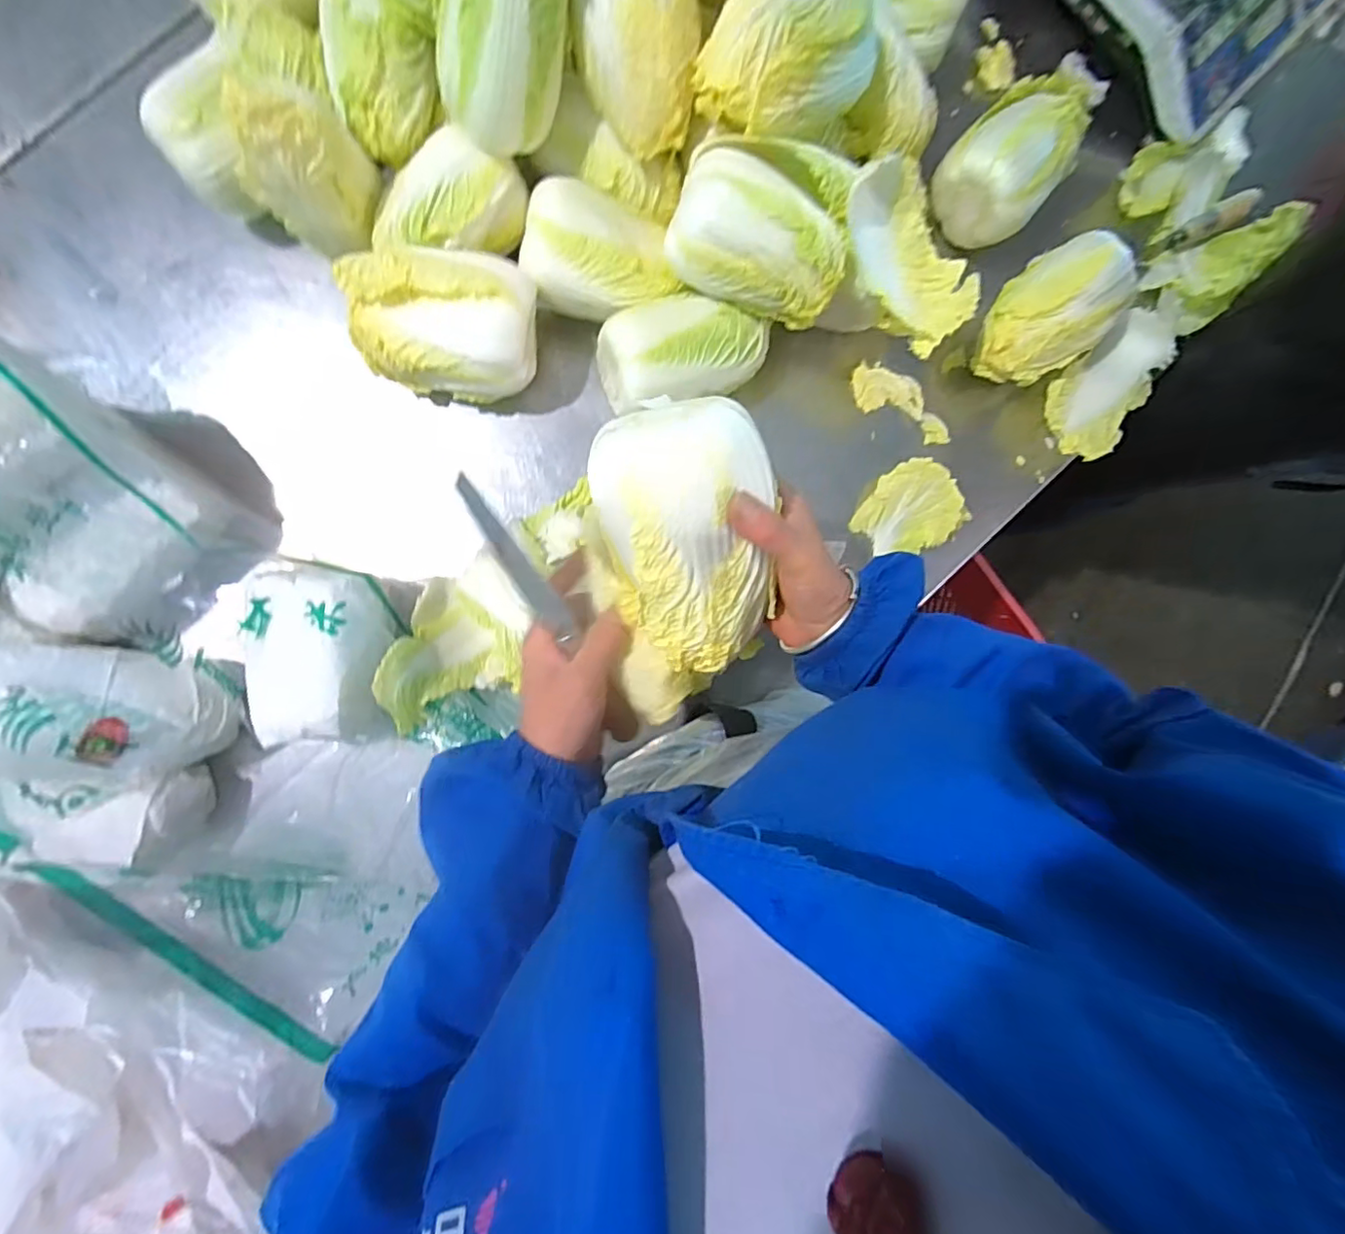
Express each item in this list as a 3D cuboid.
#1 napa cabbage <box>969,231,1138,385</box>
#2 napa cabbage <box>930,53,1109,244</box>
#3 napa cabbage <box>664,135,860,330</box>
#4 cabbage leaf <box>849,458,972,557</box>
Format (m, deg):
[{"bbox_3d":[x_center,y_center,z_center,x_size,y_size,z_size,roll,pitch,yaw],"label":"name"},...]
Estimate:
[{"bbox_3d":[0.362,-0.292,0.578,0.129,0.085,0.098,-35,94,-4],"label":"napa cabbage"},{"bbox_3d":[0.331,-0.444,0.581,0.097,0.087,0.152,44,87,-5],"label":"napa cabbage"},{"bbox_3d":[0.071,-0.315,0.492,0.139,0.084,0.104,9,90,-5],"label":"napa cabbage"},{"bbox_3d":[0.246,-0.109,0.618,0.104,0.029,0.091,-39,94,-3],"label":"cabbage leaf"}]

